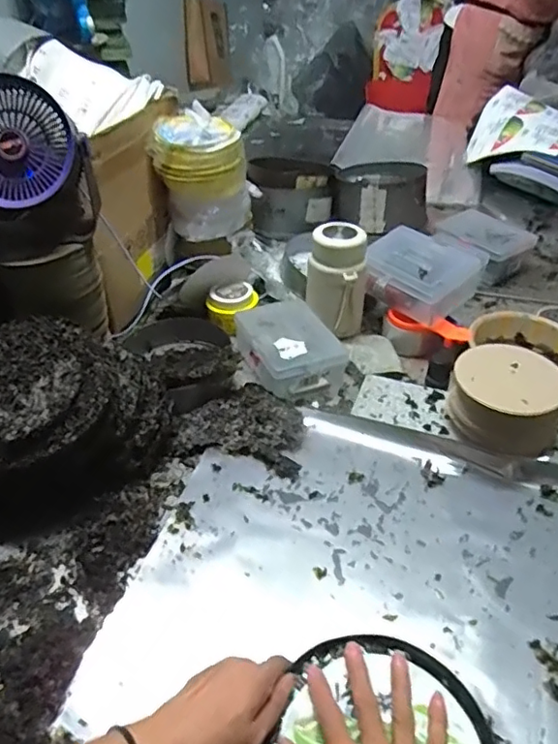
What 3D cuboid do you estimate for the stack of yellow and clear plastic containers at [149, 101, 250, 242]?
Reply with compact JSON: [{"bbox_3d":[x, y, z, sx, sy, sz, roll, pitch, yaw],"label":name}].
[{"bbox_3d":[-0.142,-0.365,1.074,0.160,0.202,0.123,-2,38,-1],"label":"stack of yellow and clear plastic containers"}]

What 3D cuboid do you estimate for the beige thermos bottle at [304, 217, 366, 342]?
[{"bbox_3d":[0.097,-0.151,0.974,0.099,0.171,0.085,1,38,3],"label":"beige thermos bottle"}]

